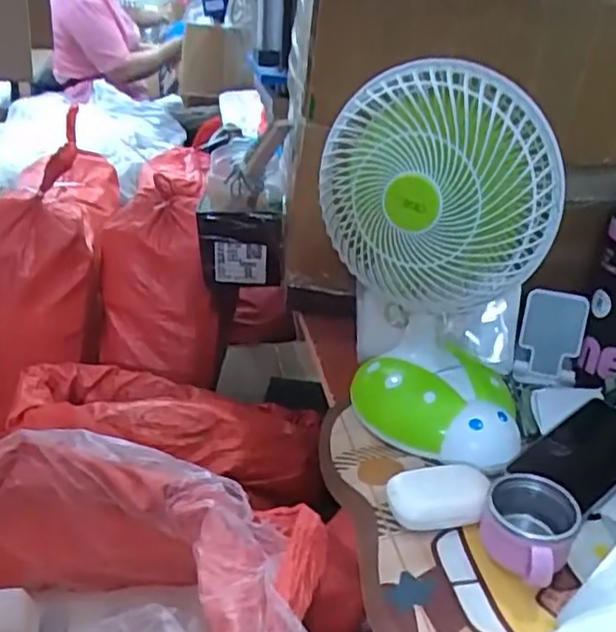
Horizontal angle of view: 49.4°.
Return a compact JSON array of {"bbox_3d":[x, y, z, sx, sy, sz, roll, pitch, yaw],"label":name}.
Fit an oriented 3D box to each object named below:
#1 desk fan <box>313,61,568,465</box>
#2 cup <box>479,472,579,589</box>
[{"bbox_3d":[0.131,-0.048,0.630,0.212,0.335,0.156,24,35,32],"label":"desk fan"},{"bbox_3d":[0.169,0.171,0.523,0.065,0.056,0.083,14,31,18],"label":"cup"}]

